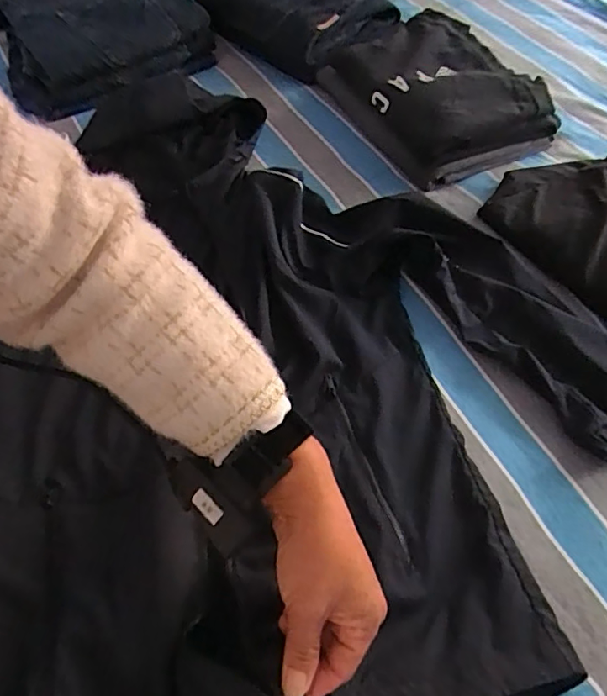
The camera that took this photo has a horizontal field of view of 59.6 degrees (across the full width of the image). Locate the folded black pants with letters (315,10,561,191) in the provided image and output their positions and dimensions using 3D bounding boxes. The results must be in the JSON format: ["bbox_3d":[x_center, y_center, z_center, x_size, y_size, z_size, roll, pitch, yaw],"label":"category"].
[{"bbox_3d":[0.194,-0.394,0.824,0.235,0.085,0.325,-28,61,-16],"label":"folded black pants with letters"}]

